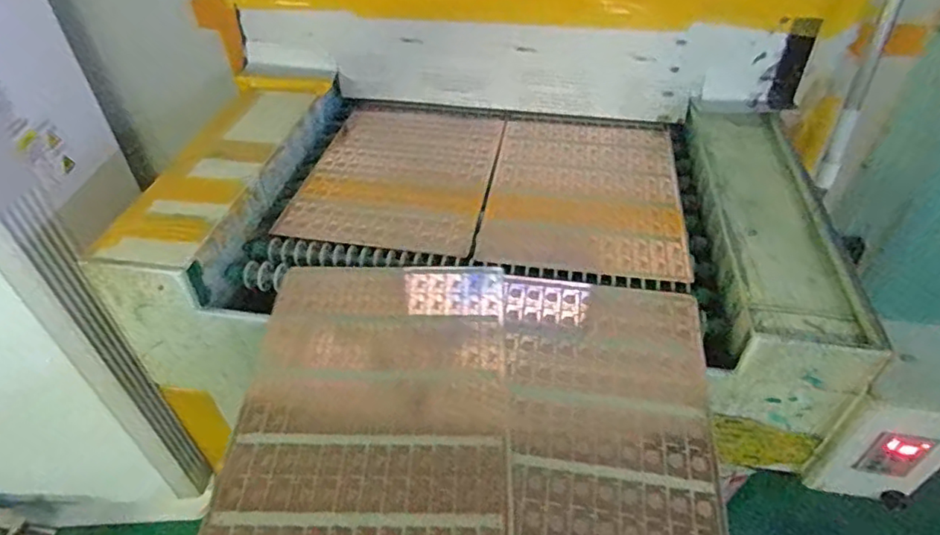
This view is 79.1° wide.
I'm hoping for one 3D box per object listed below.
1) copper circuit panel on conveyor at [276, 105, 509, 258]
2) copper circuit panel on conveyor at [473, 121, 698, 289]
[{"bbox_3d":[-0.117,-0.174,0.971,0.297,0.010,0.395,7,45,8],"label":"copper circuit panel on conveyor"},{"bbox_3d":[0.191,-0.141,0.936,0.297,0.008,0.411,7,45,7],"label":"copper circuit panel on conveyor"}]

